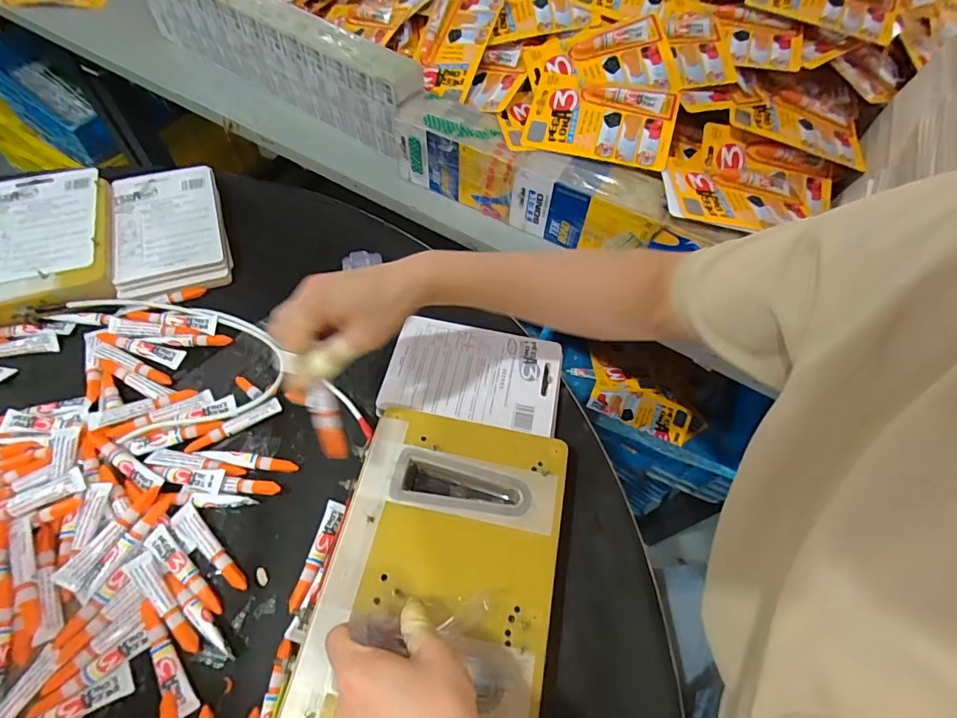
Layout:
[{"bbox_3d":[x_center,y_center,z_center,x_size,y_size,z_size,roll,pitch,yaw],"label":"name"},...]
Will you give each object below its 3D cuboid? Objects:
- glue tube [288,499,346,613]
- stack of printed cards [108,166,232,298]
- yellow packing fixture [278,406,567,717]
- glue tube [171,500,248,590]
[{"bbox_3d":[-0.129,0.156,0.384,0.016,0.015,0.083,10,64,7],"label":"glue tube"},{"bbox_3d":[-0.355,-0.154,0.547,0.109,0.026,0.187,-21,64,-8],"label":"stack of printed cards"},{"bbox_3d":[-0.044,0.224,0.316,0.165,0.013,0.401,10,58,7],"label":"yellow packing fixture"},{"bbox_3d":[-0.215,0.151,0.384,0.084,0.010,0.018,38,70,19],"label":"glue tube"}]

